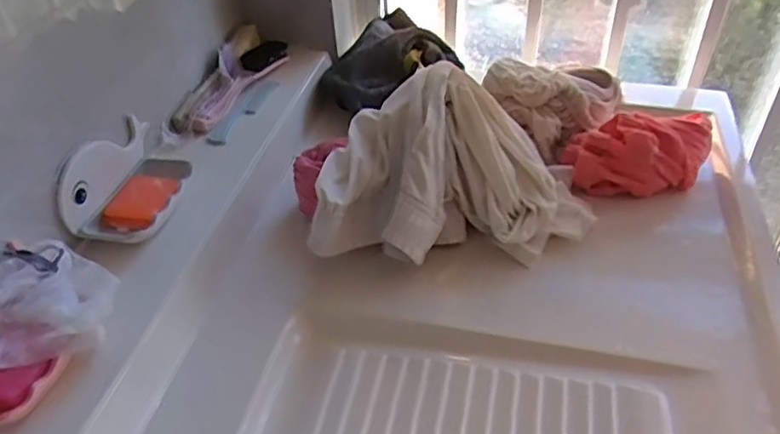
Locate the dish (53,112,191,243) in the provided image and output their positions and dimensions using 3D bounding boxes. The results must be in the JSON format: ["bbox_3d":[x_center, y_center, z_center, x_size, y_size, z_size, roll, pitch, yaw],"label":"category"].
[{"bbox_3d":[-0.262,-0.049,0.647,0.090,0.065,0.153,2,42,6],"label":"dish"}]

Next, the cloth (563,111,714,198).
[{"bbox_3d":[0.278,-0.074,0.712,0.151,0.078,0.092,13,45,18],"label":"cloth"}]

